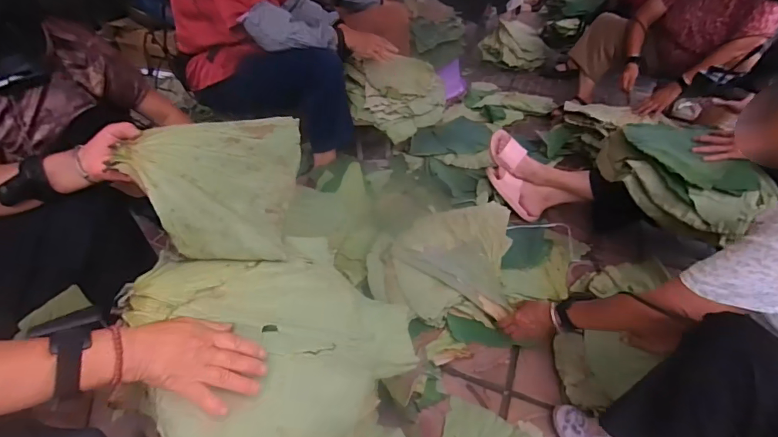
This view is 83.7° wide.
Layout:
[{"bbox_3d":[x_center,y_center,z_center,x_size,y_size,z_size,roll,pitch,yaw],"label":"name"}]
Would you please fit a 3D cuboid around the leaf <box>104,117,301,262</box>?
[{"bbox_3d":[-0.286,-0.060,0.760,0.211,0.189,0.254,2,38,-1],"label":"leaf"}]

